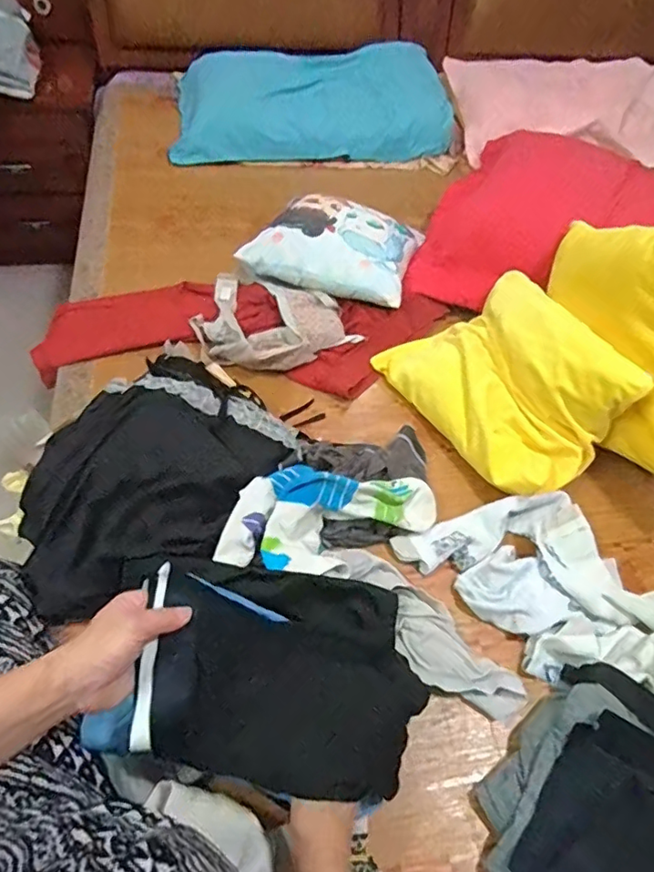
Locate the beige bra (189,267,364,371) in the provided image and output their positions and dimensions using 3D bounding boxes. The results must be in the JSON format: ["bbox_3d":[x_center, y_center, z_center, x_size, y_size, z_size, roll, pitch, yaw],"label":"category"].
[{"bbox_3d":[-0.104,-0.194,0.963,0.277,0.048,0.226,31,56,19],"label":"beige bra"}]

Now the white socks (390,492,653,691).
[{"bbox_3d":[0.306,0.194,0.708,0.226,0.039,0.373,-36,62,-28],"label":"white socks"}]

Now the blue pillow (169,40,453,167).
[{"bbox_3d":[-0.040,-0.863,1.428,0.693,0.145,0.365,-5,52,-8],"label":"blue pillow"}]

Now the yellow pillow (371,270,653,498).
[{"bbox_3d":[0.264,-0.098,0.830,0.238,0.164,0.349,-16,55,-16],"label":"yellow pillow"}]

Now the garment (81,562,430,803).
[{"bbox_3d":[-0.051,0.226,0.547,0.305,0.053,0.217,25,35,-13],"label":"garment"}]

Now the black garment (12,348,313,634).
[{"bbox_3d":[-0.237,0.048,0.705,0.265,0.061,0.367,28,55,17],"label":"black garment"}]

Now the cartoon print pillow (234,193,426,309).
[{"bbox_3d":[0.023,-0.381,1.062,0.299,0.075,0.266,17,53,9],"label":"cartoon print pillow"}]

